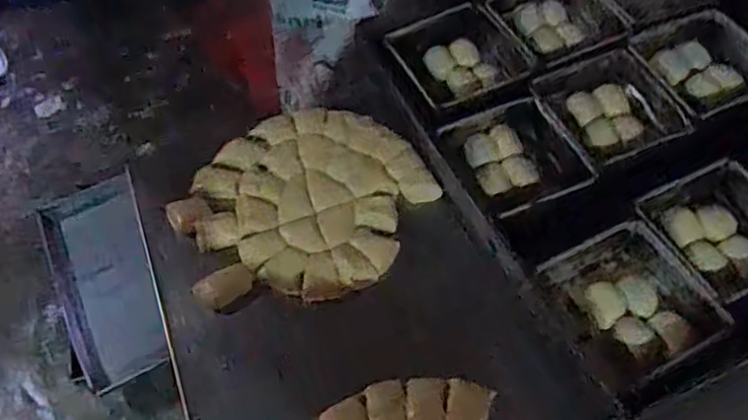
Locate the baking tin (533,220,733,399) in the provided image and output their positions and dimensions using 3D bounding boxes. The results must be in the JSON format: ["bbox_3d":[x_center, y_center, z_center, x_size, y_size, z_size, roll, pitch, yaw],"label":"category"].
[{"bbox_3d":[0.208,0.076,0.552,0.111,0.041,0.117,-27,60,-13],"label":"baking tin"}]

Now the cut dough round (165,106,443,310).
[{"bbox_3d":[-0.068,-0.003,0.619,0.192,0.014,0.222,34,65,22],"label":"cut dough round"}]

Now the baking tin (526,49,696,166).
[{"bbox_3d":[0.231,-0.099,0.664,0.125,0.032,0.125,-24,65,-14],"label":"baking tin"}]

